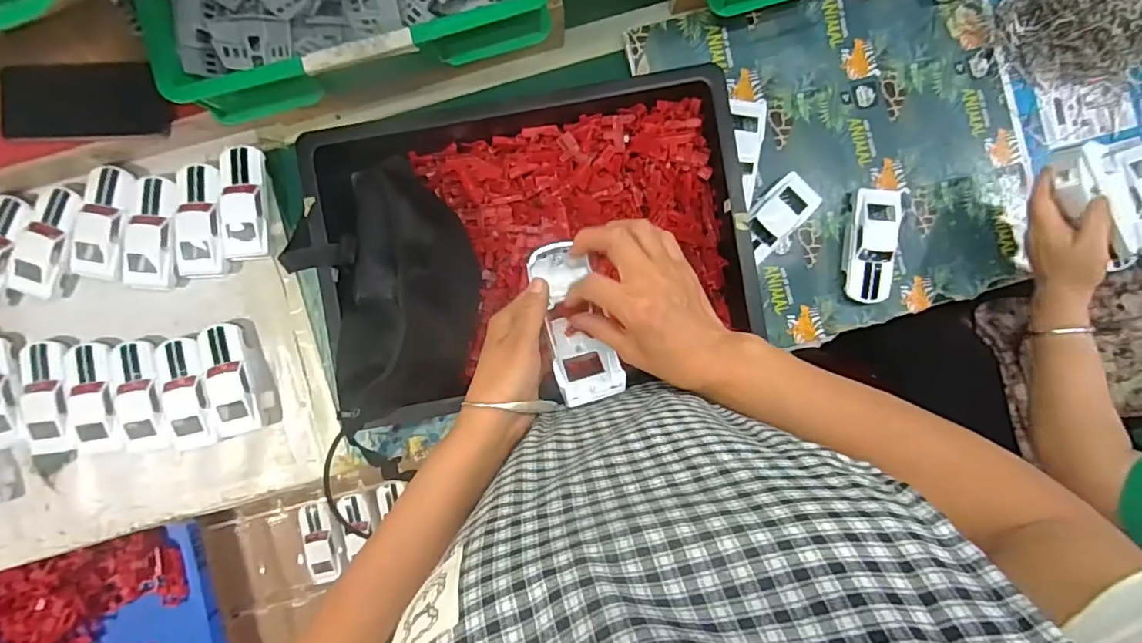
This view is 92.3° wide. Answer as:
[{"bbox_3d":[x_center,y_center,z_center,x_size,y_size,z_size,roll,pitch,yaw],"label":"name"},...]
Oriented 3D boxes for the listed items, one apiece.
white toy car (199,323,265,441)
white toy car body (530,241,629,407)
[{"bbox_3d":[-0.405,0.069,0.655,0.050,0.029,0.129,-15,90,0],"label":"white toy car"},{"bbox_3d":[0.003,0.001,0.453,0.052,0.029,0.129,-15,89,0],"label":"white toy car body"}]

